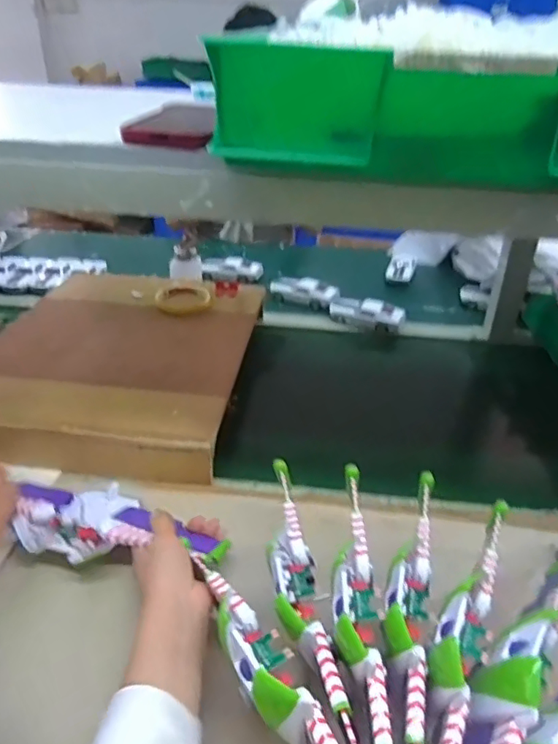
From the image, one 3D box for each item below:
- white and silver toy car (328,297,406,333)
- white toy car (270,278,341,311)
[{"bbox_3d":[0.152,-0.104,0.972,0.134,0.033,0.052,14,34,19],"label":"white and silver toy car"},{"bbox_3d":[0.048,-0.153,1.046,0.134,0.035,0.063,22,37,28],"label":"white toy car"}]

